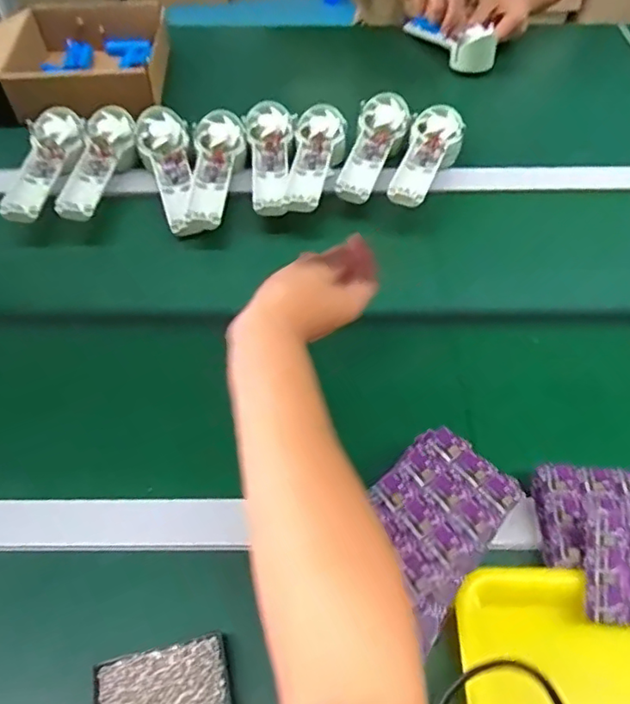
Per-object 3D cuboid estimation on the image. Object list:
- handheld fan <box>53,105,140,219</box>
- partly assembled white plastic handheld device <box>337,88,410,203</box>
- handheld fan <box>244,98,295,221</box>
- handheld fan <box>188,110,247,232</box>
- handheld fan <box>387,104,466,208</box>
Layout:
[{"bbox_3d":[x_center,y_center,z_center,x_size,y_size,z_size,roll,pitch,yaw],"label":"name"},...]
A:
[{"bbox_3d":[-0.263,-0.225,0.729,0.074,0.052,0.175,14,69,11],"label":"handheld fan"},{"bbox_3d":[0.074,-0.256,0.748,0.065,0.027,0.183,18,70,14],"label":"partly assembled white plastic handheld device"},{"bbox_3d":[-0.057,-0.240,0.735,0.058,0.032,0.180,-2,68,0],"label":"handheld fan"},{"bbox_3d":[-0.126,-0.221,0.728,0.063,0.050,0.176,7,55,6],"label":"handheld fan"},{"bbox_3d":[0.135,-0.232,0.730,0.064,0.036,0.174,16,57,13],"label":"handheld fan"}]

